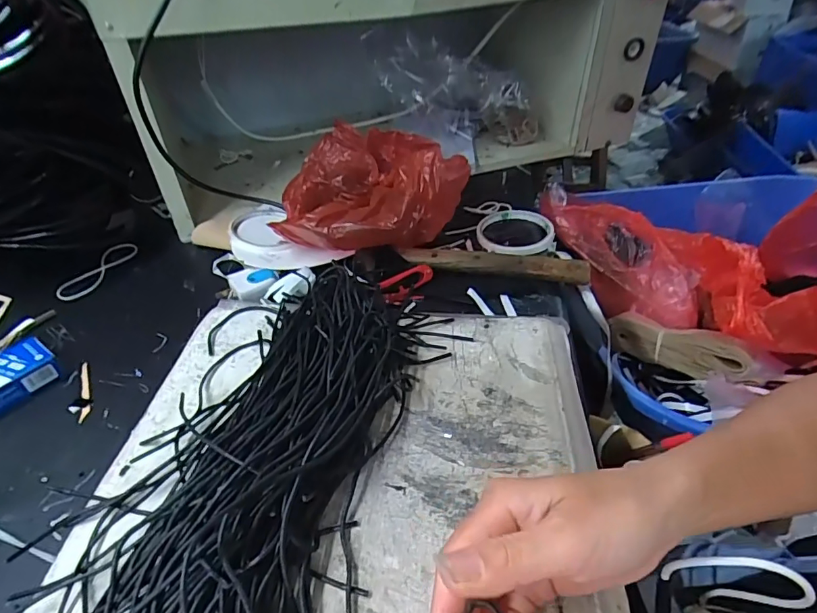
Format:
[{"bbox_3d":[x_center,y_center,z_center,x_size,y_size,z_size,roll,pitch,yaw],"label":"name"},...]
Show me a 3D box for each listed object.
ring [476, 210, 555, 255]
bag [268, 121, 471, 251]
[{"bbox_3d":[0.124,-0.089,0.559,0.086,0.014,0.093,-1,40,1],"label":"ring"},{"bbox_3d":[-0.046,-0.130,0.540,0.188,0.103,0.190,-5,40,-3],"label":"bag"}]

